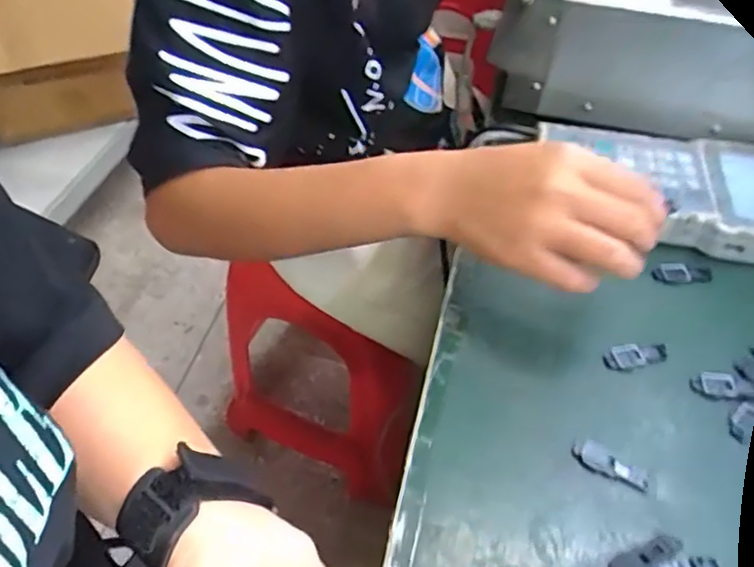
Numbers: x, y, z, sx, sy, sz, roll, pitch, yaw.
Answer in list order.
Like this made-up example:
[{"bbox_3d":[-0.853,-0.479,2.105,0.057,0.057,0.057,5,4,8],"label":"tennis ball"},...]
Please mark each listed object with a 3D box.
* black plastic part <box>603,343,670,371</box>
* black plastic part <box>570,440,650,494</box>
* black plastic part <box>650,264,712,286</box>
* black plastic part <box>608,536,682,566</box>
[{"bbox_3d":[0.160,0.044,0.381,0.042,0.004,0.016,-11,49,-13],"label":"black plastic part"},{"bbox_3d":[0.125,0.098,0.331,0.041,0.006,0.014,26,52,20],"label":"black plastic part"},{"bbox_3d":[0.214,-0.007,0.432,0.041,0.005,0.017,-2,48,-4],"label":"black plastic part"},{"bbox_3d":[0.129,0.134,0.297,0.040,0.005,0.015,-16,50,-17],"label":"black plastic part"}]

